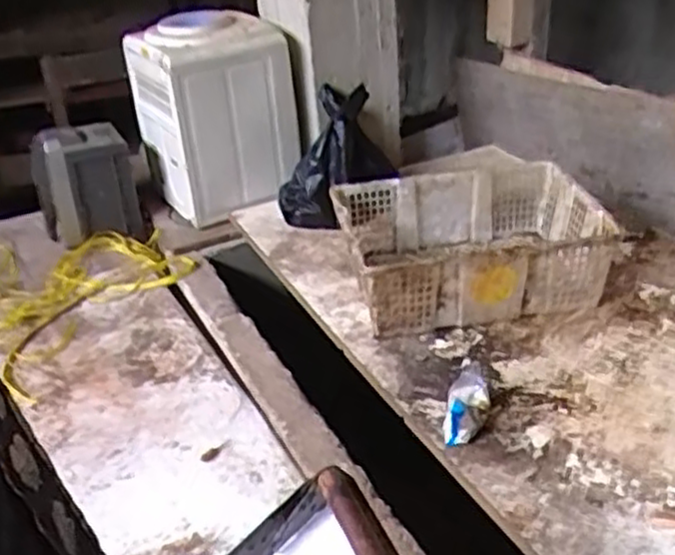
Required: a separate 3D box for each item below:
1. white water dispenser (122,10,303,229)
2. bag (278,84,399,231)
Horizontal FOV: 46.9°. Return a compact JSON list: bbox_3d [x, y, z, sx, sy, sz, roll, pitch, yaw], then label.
[{"bbox_3d":[-0.261,-0.348,1.712,0.285,0.374,0.257,-18,34,-20],"label":"white water dispenser"},{"bbox_3d":[-0.005,-0.239,1.595,0.217,0.254,0.124,-13,32,-12],"label":"bag"}]

